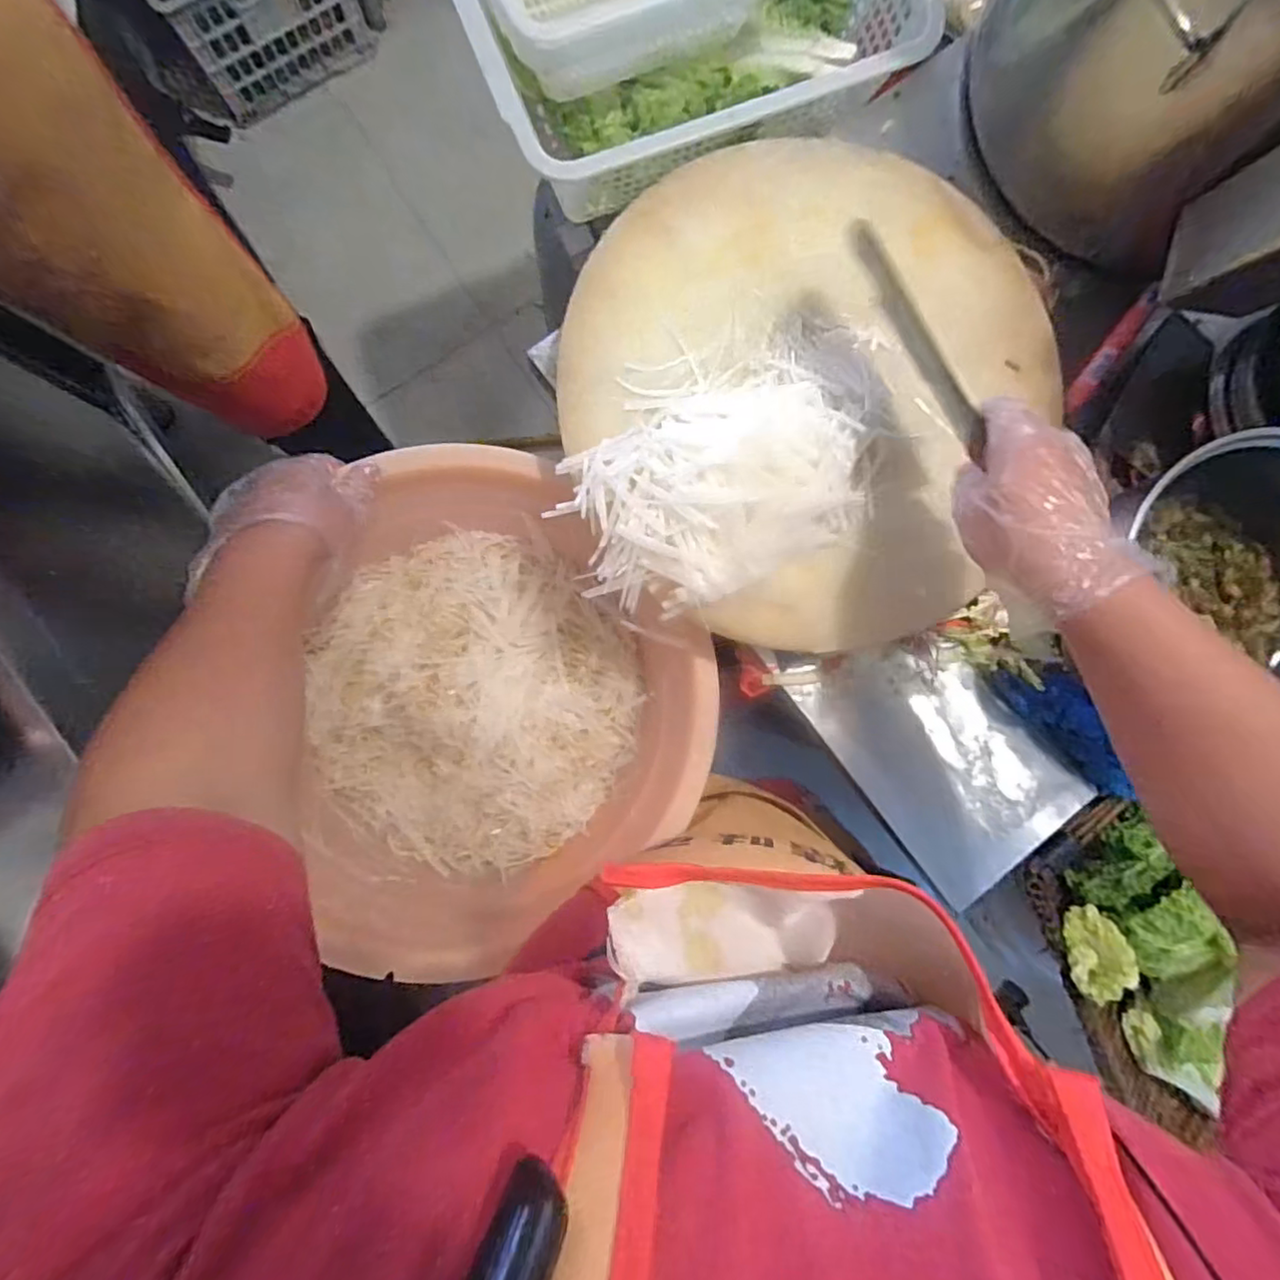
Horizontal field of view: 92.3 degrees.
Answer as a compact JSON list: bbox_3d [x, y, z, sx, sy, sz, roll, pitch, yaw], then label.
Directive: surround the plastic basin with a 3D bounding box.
[{"bbox_3d":[-0.151,0.053,0.540,0.366,0.170,0.360,0,89,-4],"label":"plastic basin"}]

